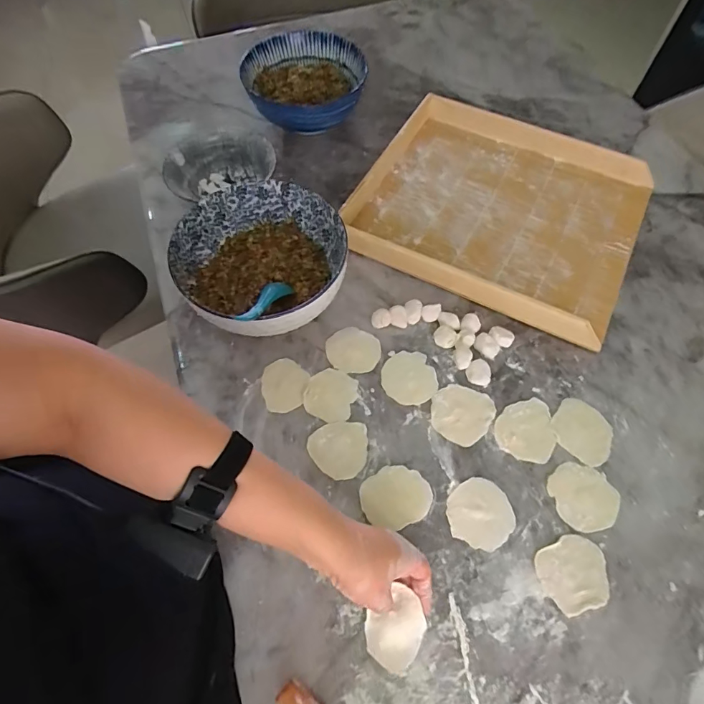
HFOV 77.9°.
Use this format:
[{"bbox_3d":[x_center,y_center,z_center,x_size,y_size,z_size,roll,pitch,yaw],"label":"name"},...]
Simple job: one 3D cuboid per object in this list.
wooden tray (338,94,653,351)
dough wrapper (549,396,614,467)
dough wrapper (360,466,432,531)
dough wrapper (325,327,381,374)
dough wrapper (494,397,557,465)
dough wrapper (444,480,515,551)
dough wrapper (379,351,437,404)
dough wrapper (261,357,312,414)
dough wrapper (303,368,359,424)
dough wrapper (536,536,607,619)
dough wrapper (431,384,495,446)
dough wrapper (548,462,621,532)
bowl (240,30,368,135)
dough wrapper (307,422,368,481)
[{"bbox_3d":[0.231,-0.235,0.662,0.390,0.037,0.381,25,66,12],"label":"wooden tray"},{"bbox_3d":[0.274,0.093,0.516,0.070,0.008,0.064,41,70,18],"label":"dough wrapper"},{"bbox_3d":[0.049,0.161,0.485,0.076,0.004,0.063,-17,65,-8],"label":"dough wrapper"},{"bbox_3d":[0.001,-0.002,0.569,0.069,0.004,0.063,0,64,0],"label":"dough wrapper"},{"bbox_3d":[0.211,0.091,0.519,0.067,0.004,0.078,31,68,14],"label":"dough wrapper"},{"bbox_3d":[0.140,0.177,0.476,0.070,0.004,0.071,-16,65,-8],"label":"dough wrapper"},{"bbox_3d":[0.072,0.033,0.553,0.068,0.004,0.070,-2,64,-1],"label":"dough wrapper"},{"bbox_3d":[-0.086,0.042,0.547,0.056,0.006,0.069,12,64,6],"label":"dough wrapper"},{"bbox_3d":[-0.026,0.053,0.540,0.062,0.005,0.065,0,64,0],"label":"dough wrapper"},{"bbox_3d":[0.228,0.228,0.448,0.071,0.004,0.065,-13,64,-6],"label":"dough wrapper"},{"bbox_3d":[0.132,0.075,0.527,0.071,0.006,0.068,0,64,0],"label":"dough wrapper"},{"bbox_3d":[0.258,0.159,0.484,0.069,0.004,0.071,-14,65,-7],"label":"dough wrapper"},{"bbox_3d":[-0.078,-0.435,0.727,0.182,0.095,0.170,0,61,1],"label":"bowl"},{"bbox_3d":[-0.015,0.115,0.509,0.068,0.004,0.065,-7,64,-3],"label":"dough wrapper"}]

